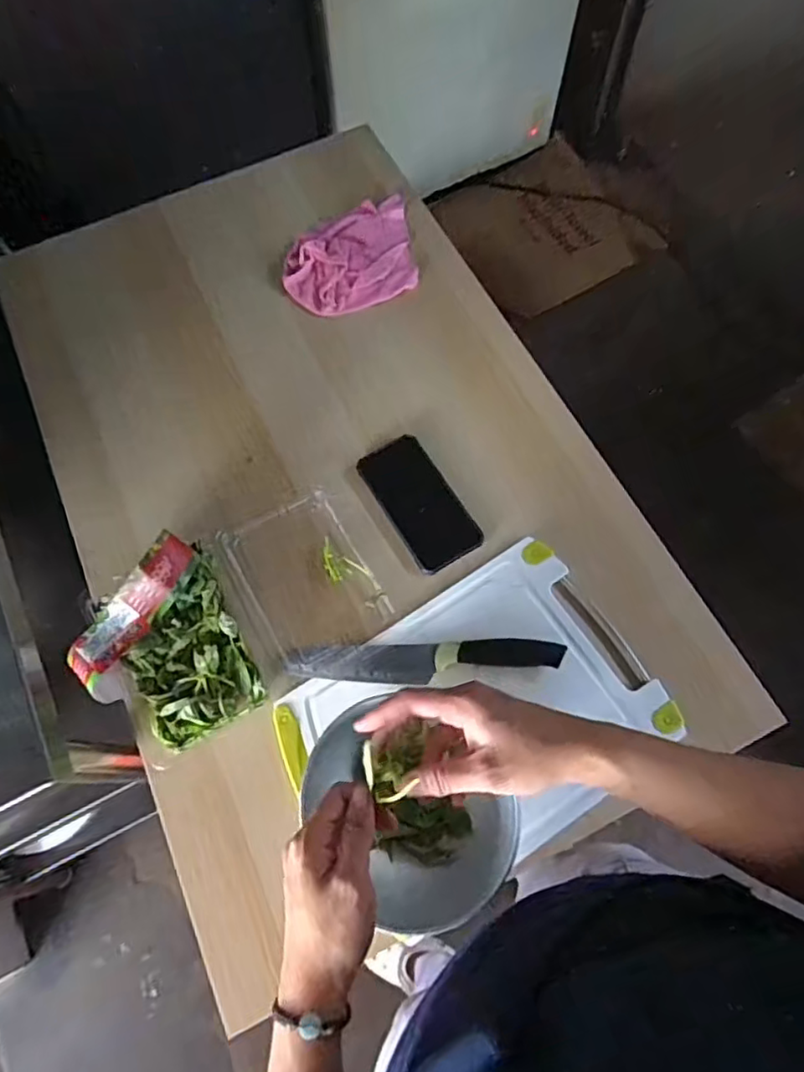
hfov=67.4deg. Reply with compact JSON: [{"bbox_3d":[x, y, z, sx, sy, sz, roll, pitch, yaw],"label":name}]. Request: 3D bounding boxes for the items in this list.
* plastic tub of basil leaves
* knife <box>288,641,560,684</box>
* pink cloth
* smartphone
[{"bbox_3d":[-0.238,0.114,0.603,0.151,0.067,0.184,-29,71,-10],"label":"plastic tub of basil leaves"},{"bbox_3d":[0.023,0.130,0.621,0.279,0.014,0.041,-1,69,1],"label":"knife"},{"bbox_3d":[-0.074,-0.388,0.838,0.176,0.035,0.172,-9,69,-3],"label":"pink cloth"},{"bbox_3d":[0.020,-0.039,0.697,0.080,0.008,0.159,-32,78,-3],"label":"smartphone"}]

